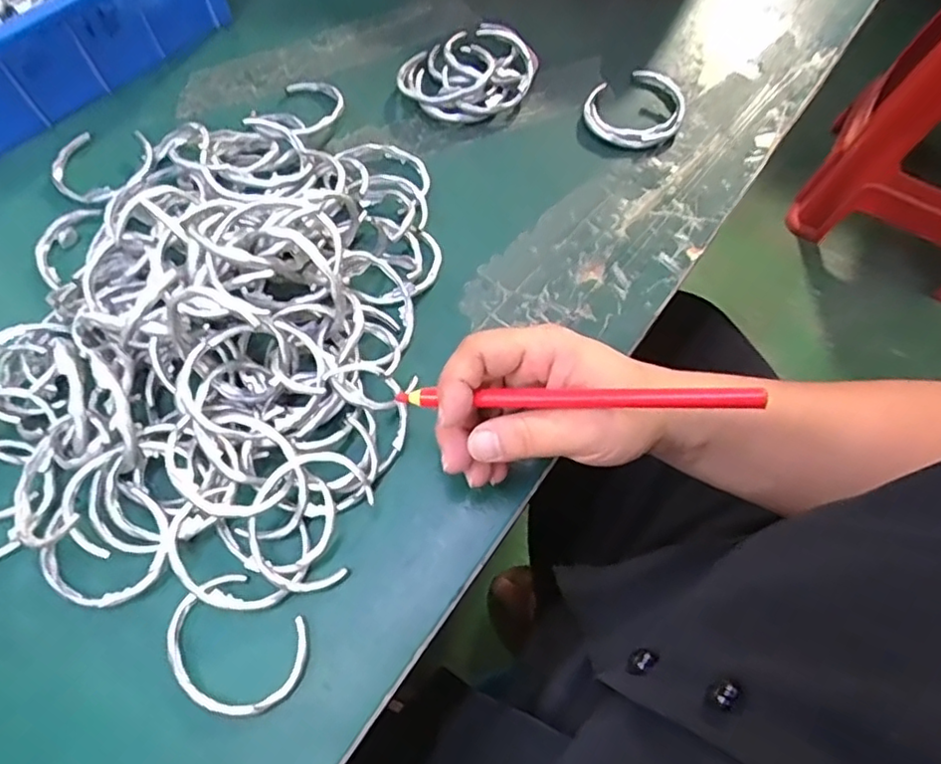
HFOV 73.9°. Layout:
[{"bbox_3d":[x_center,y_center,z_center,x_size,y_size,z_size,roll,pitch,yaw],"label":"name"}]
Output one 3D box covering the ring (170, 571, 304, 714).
[{"bbox_3d":[-0.111,0.126,0.296,0.068,0.004,0.053,31,69,13],"label":"ring"}]

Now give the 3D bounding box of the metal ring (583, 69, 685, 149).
[{"bbox_3d":[0.116,-0.192,0.437,0.064,0.008,0.073,22,67,9],"label":"metal ring"}]

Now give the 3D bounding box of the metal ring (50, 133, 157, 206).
[{"bbox_3d":[-0.240,-0.145,0.412,0.073,0.015,0.060,25,68,11],"label":"metal ring"}]

